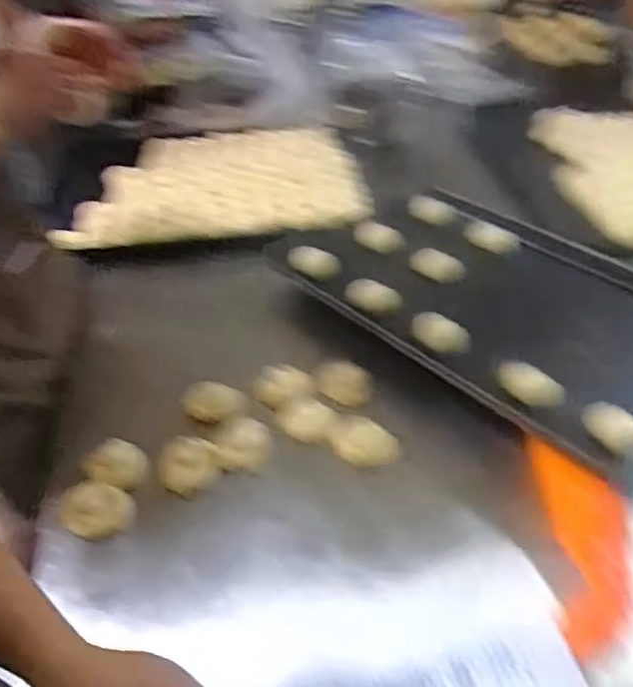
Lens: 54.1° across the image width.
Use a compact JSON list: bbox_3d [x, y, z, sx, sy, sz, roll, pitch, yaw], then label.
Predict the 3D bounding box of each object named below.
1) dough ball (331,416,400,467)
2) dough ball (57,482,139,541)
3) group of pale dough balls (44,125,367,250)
[{"bbox_3d":[0.060,0.117,0.730,0.077,0.032,0.054,11,45,14],"label":"dough ball"},{"bbox_3d":[-0.231,0.176,0.656,0.072,0.027,0.052,-4,43,-1],"label":"dough ball"},{"bbox_3d":[-0.180,-0.301,1.135,0.520,0.032,0.358,-4,45,-3],"label":"group of pale dough balls"}]

